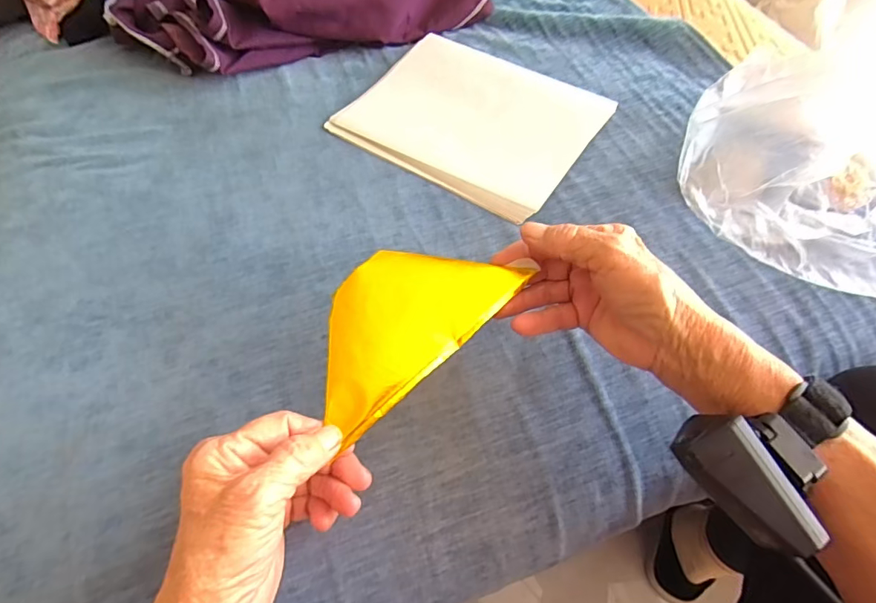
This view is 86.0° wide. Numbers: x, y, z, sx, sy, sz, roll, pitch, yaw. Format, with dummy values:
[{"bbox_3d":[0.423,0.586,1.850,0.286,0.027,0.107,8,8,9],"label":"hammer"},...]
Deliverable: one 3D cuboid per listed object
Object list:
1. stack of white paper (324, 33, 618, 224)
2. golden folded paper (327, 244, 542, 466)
[{"bbox_3d":[0.037,-0.204,0.509,0.252,0.014,0.194,32,66,19],"label":"stack of white paper"},{"bbox_3d":[-0.021,0.007,0.304,0.151,0.005,0.080,-42,86,-15],"label":"golden folded paper"}]

